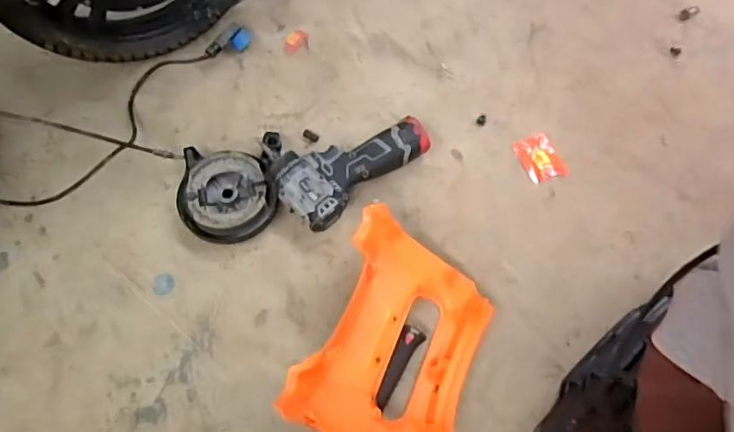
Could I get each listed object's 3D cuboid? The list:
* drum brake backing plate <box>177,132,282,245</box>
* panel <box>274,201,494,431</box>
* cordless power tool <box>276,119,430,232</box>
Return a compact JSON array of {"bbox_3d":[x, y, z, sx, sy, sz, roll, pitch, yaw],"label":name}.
[{"bbox_3d":[-0.176,-0.040,0.723,0.120,0.040,0.147,-2,65,-1],"label":"drum brake backing plate"},{"bbox_3d":[0.032,0.133,0.621,0.184,0.041,0.244,28,62,-9],"label":"panel"},{"bbox_3d":[-0.019,-0.064,0.722,0.200,0.061,0.104,-31,69,-14],"label":"cordless power tool"}]

